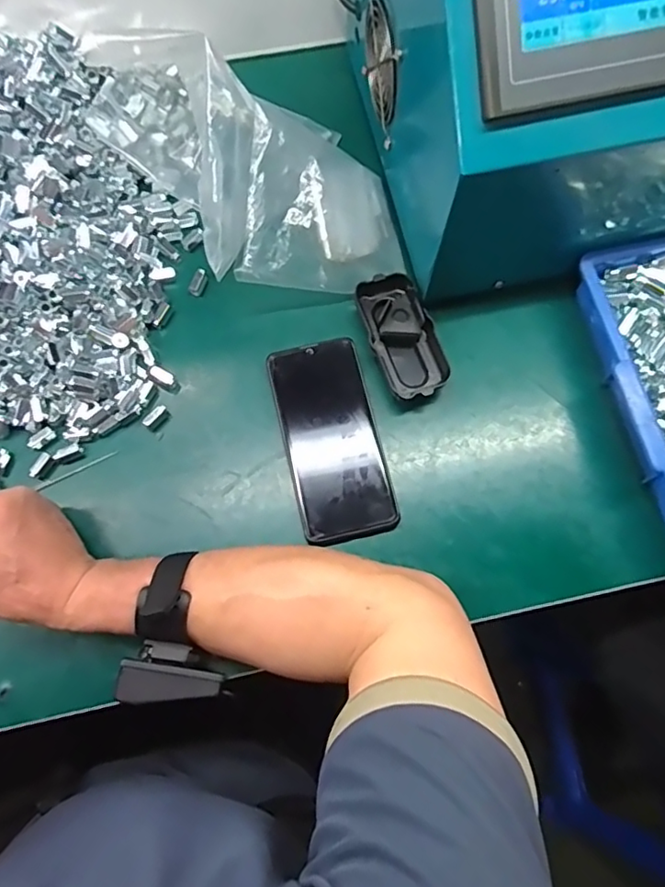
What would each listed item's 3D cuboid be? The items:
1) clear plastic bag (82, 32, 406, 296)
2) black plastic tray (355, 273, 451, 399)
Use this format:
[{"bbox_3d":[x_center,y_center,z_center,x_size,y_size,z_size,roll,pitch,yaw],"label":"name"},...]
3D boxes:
[{"bbox_3d":[-0.079,-0.259,0.483,0.169,0.111,0.304,-38,78,-10],"label":"clear plastic bag"},{"bbox_3d":[0.060,-0.090,0.485,0.054,0.026,0.107,-19,75,-6],"label":"black plastic tray"}]

